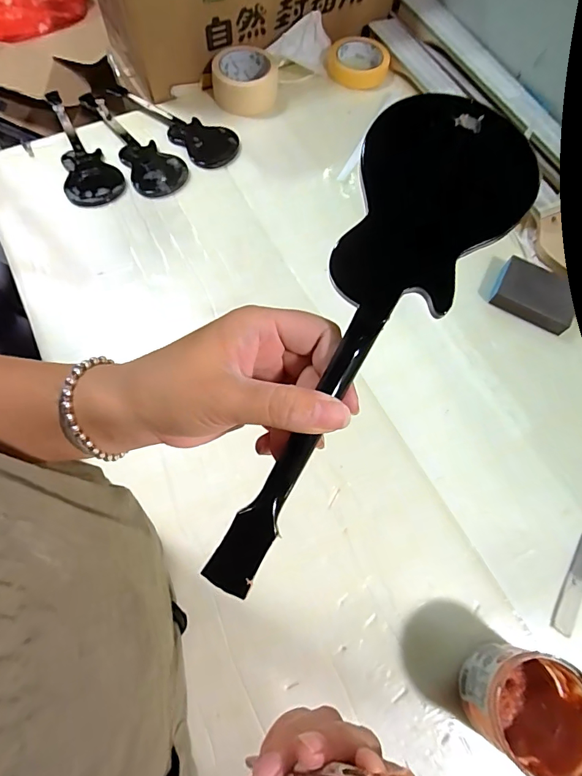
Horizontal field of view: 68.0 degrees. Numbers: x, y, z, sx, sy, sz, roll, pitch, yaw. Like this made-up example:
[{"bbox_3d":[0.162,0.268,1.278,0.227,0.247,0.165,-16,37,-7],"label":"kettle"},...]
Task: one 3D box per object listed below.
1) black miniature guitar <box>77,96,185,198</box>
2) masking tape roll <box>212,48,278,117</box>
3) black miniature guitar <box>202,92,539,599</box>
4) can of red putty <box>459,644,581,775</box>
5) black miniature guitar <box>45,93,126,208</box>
[{"bbox_3d":[-0.236,-0.370,0.649,0.077,0.017,0.236,-32,72,-14],"label":"black miniature guitar"},{"bbox_3d":[-0.074,-0.492,0.692,0.105,0.048,0.102,0,68,-3],"label":"masking tape roll"},{"bbox_3d":[0.036,-0.020,0.196,0.077,0.011,0.244,23,86,8],"label":"black miniature guitar"},{"bbox_3d":[0.201,0.271,0.371,0.091,0.084,0.082,14,69,4],"label":"can of red putty"},{"bbox_3d":[-0.314,-0.358,0.644,0.078,0.023,0.230,-23,70,-11],"label":"black miniature guitar"}]

